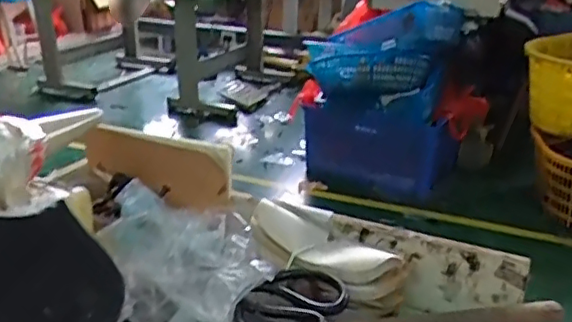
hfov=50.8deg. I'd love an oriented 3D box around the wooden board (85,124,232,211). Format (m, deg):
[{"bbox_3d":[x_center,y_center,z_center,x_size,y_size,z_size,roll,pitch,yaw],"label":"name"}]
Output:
[{"bbox_3d":[-0.151,0.006,0.709,0.199,0.085,0.021,11,29,24],"label":"wooden board"}]

